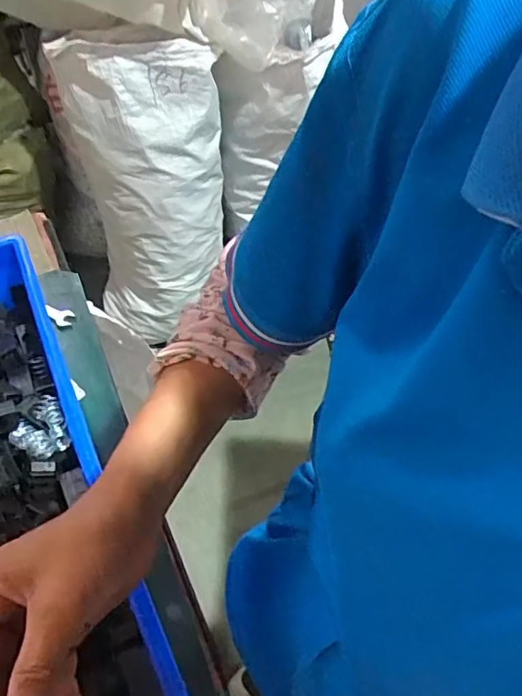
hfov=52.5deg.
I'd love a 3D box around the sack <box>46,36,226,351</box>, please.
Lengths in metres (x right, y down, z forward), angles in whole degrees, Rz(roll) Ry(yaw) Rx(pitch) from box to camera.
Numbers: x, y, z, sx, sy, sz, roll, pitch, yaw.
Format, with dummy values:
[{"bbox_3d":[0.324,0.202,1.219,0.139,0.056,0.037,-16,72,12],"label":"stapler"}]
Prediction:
[{"bbox_3d":[-0.264,-0.403,1.357,0.192,0.779,0.355,28,55,16],"label":"sack"}]

